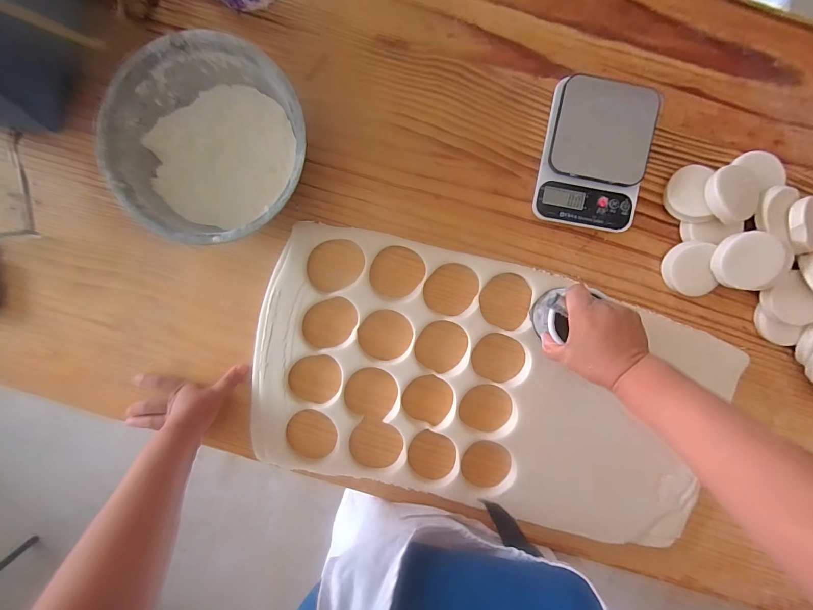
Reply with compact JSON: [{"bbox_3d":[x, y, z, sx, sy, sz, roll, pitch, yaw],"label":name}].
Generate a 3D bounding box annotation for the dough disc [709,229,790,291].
[{"bbox_3d":[0.464,-0.059,0.484,0.090,0.016,0.073,19,113,6],"label":"dough disc"}]

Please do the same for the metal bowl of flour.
[{"bbox_3d":[-0.240,-0.194,0.458,0.233,0.099,0.223,0,93,-1],"label":"metal bowl of flour"}]

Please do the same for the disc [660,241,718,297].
[{"bbox_3d":[0.403,-0.050,0.515,0.065,0.016,0.078,-9,108,13],"label":"disc"}]

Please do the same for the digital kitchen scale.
[{"bbox_3d":[0.252,-0.197,0.481,0.136,0.040,0.178,10,93,-1],"label":"digital kitchen scale"}]

